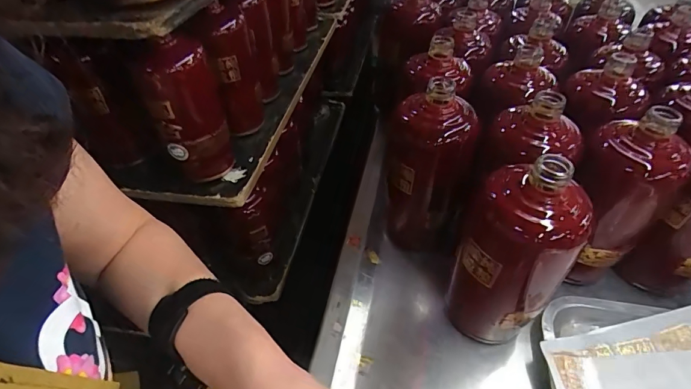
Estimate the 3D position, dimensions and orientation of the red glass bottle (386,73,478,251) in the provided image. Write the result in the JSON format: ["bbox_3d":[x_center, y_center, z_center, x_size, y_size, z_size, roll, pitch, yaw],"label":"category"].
[{"bbox_3d":[0.082,-0.022,0.400,0.078,0.182,0.065,12,46,15],"label":"red glass bottle"}]

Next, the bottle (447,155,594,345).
[{"bbox_3d":[0.131,0.056,0.321,0.080,0.180,0.068,32,54,30],"label":"bottle"}]

